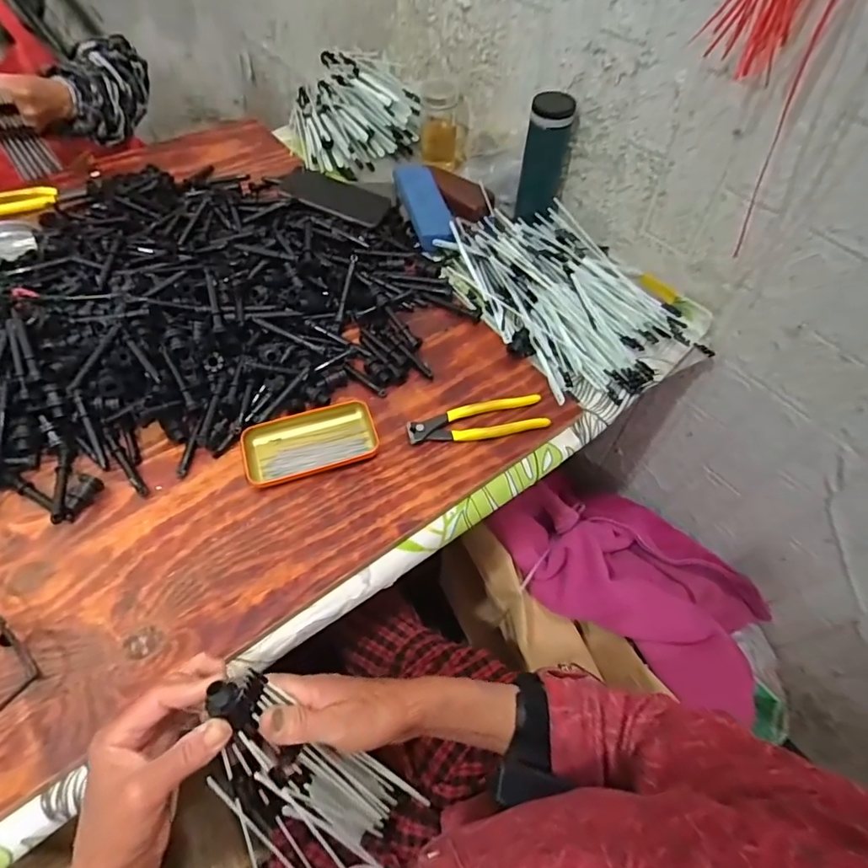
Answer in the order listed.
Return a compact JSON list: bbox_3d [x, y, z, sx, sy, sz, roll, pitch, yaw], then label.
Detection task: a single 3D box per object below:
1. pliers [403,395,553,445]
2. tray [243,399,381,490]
[{"bbox_3d":[0.050,-0.017,0.580,0.161,0.015,0.049,-9,58,-4],"label":"pliers"},{"bbox_3d":[-0.138,0.008,0.554,0.141,0.018,0.076,-18,59,-9],"label":"tray"}]

